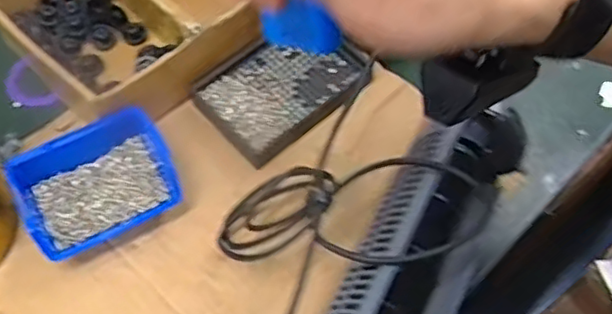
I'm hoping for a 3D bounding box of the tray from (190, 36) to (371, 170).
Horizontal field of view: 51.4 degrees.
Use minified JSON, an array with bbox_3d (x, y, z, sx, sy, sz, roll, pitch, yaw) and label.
[{"bbox_3d":[-0.020,-0.062,0.542,0.130,0.020,0.099,-38,67,-8],"label":"tray"}]

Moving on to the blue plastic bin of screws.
[{"bbox_3d":[-0.158,0.022,0.484,0.111,0.049,0.074,-26,63,-15],"label":"blue plastic bin of screws"}]

